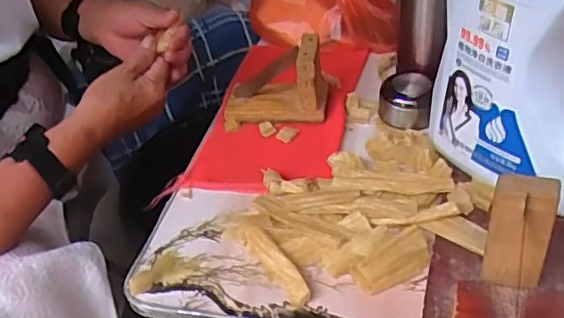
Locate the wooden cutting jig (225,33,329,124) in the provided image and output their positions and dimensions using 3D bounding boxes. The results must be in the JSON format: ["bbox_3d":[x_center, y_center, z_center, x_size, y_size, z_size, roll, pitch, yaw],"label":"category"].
[{"bbox_3d":[-0.008,-0.090,0.648,0.111,0.075,0.070,1,40,10],"label":"wooden cutting jig"}]

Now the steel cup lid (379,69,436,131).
[{"bbox_3d":[0.132,-0.063,0.628,0.054,0.042,0.055,-4,40,3],"label":"steel cup lid"}]

